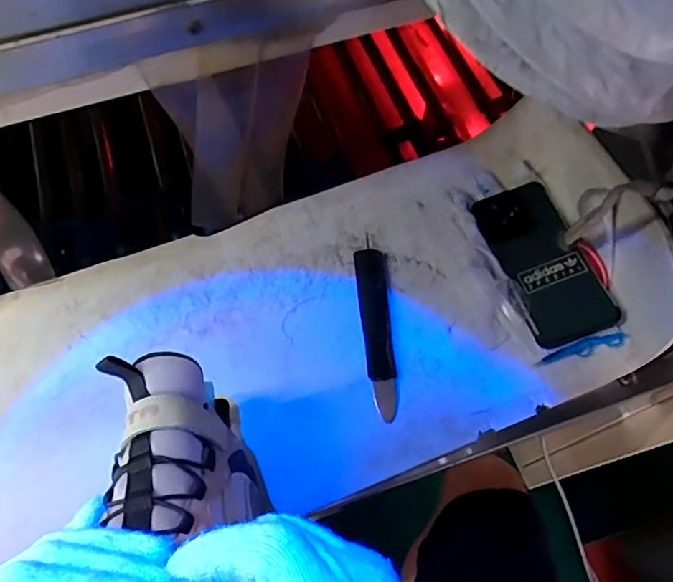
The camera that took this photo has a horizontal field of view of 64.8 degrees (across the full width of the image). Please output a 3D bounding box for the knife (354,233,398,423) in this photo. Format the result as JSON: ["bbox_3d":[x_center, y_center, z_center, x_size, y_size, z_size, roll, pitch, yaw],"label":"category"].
[{"bbox_3d":[0.040,0.032,0.505,0.031,0.010,0.175,-6,66,-1],"label":"knife"}]

